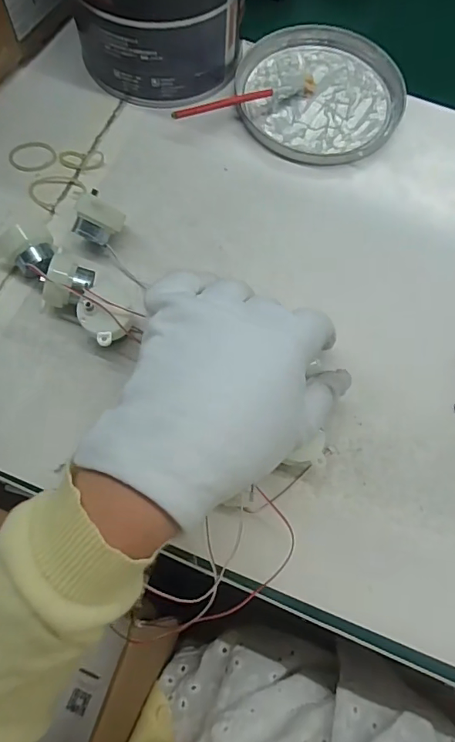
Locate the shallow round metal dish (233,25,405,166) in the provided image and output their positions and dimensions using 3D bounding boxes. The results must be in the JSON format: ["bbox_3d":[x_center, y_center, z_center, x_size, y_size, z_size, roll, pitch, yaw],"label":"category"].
[{"bbox_3d":[0.073,-0.220,0.377,0.124,0.014,0.132,1,69,-2],"label":"shallow round metal dish"}]

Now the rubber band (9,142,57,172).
[{"bbox_3d":[-0.144,-0.159,0.351,0.033,0.004,0.031,1,69,-2],"label":"rubber band"}]

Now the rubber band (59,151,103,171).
[{"bbox_3d":[-0.106,-0.154,0.348,0.032,0.004,0.017,2,69,-2],"label":"rubber band"}]

